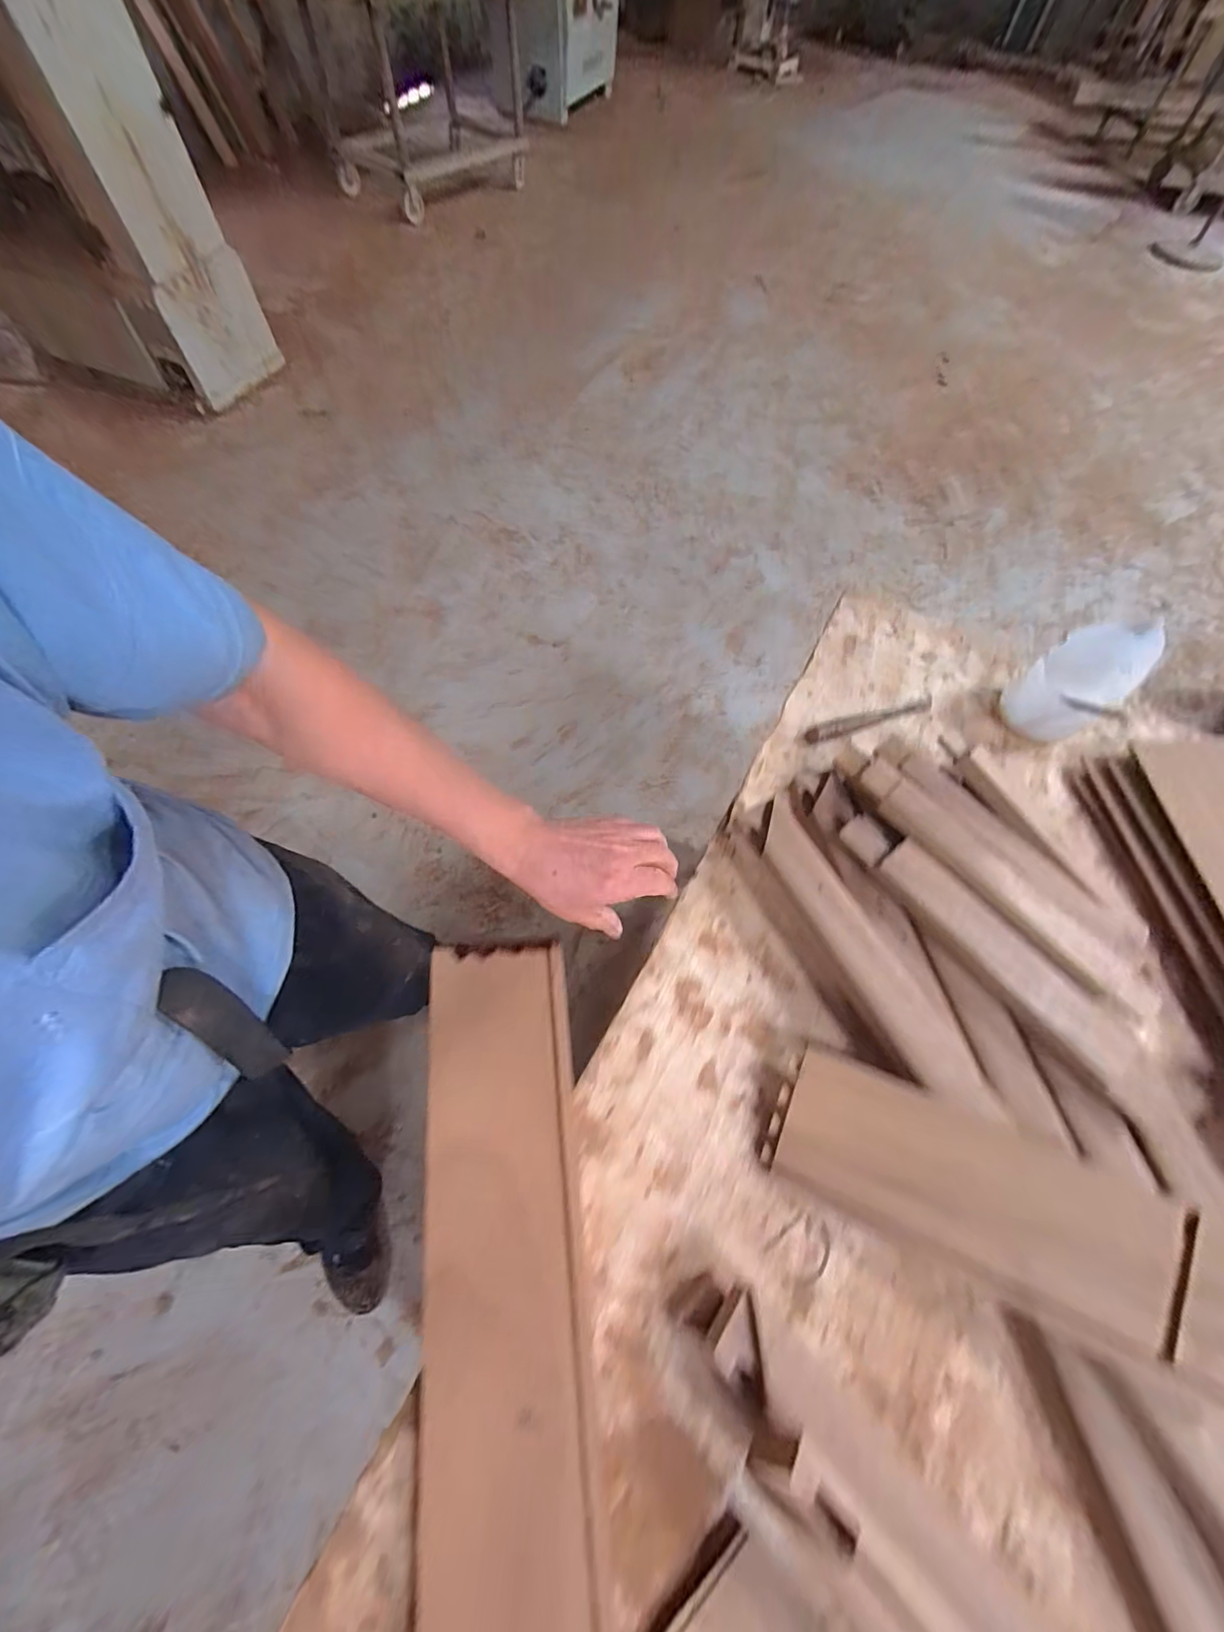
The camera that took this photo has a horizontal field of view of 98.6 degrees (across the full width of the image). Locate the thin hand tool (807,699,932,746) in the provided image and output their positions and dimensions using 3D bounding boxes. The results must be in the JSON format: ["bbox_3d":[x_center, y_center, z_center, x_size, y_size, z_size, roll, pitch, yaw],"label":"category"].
[{"bbox_3d":[0.321,-0.117,0.648,0.175,0.019,0.022,-15,66,-10],"label":"thin hand tool"}]

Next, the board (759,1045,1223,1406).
[{"bbox_3d":[0.281,0.288,0.396,0.309,0.018,0.116,16,78,23],"label":"board"}]

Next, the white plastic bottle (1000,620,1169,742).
[{"bbox_3d":[0.539,-0.156,0.616,0.107,0.124,0.088,-34,70,-17],"label":"white plastic bottle"}]

